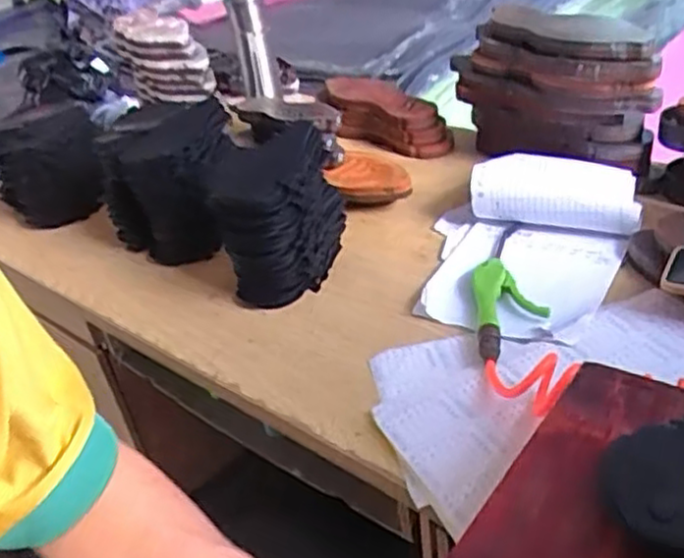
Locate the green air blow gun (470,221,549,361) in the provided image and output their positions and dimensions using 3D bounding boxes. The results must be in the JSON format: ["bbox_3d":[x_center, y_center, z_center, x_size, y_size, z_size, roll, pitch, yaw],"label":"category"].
[{"bbox_3d":[0.182,0.011,0.791,0.071,0.032,0.223,-2,32,7],"label":"green air blow gun"}]

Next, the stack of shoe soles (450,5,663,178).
[{"bbox_3d":[0.296,-0.256,0.999,0.105,0.215,0.301,-23,36,-25],"label":"stack of shoe soles"}]

